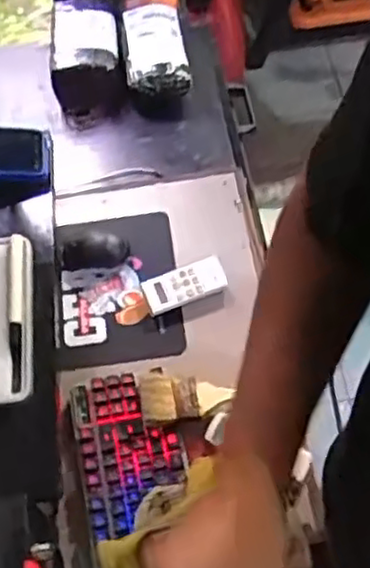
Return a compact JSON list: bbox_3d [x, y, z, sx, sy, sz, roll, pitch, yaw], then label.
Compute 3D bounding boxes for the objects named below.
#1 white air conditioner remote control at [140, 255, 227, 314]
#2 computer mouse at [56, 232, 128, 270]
[{"bbox_3d":[0.000,0.001,0.953,0.116,0.021,0.053,-21,60,-8],"label":"white air conditioner remote control"},{"bbox_3d":[-0.134,-0.049,1.002,0.102,0.029,0.049,-5,59,2],"label":"computer mouse"}]

